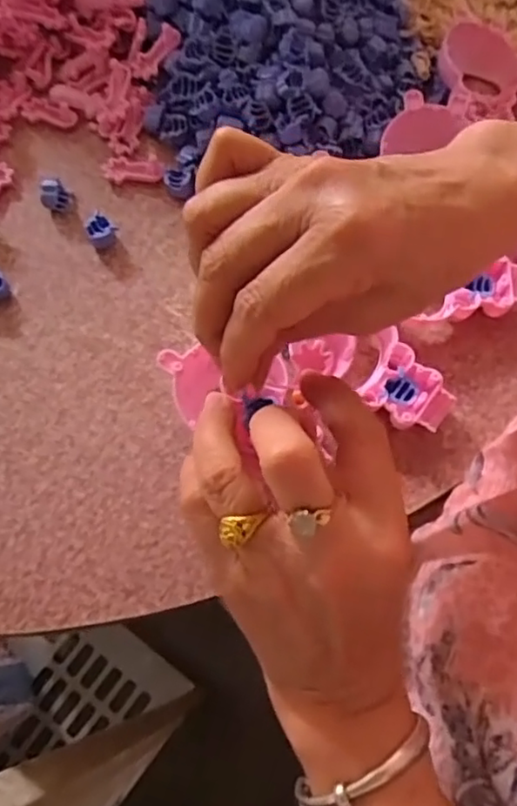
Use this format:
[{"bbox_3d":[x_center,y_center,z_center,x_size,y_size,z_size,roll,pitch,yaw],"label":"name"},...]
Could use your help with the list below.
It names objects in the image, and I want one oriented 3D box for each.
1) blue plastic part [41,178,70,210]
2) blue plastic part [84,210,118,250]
[{"bbox_3d":[-0.131,-0.133,0.410,0.016,0.017,0.014,-18,69,-6],"label":"blue plastic part"},{"bbox_3d":[-0.100,-0.110,0.405,0.018,0.014,0.021,-27,71,-9],"label":"blue plastic part"}]

